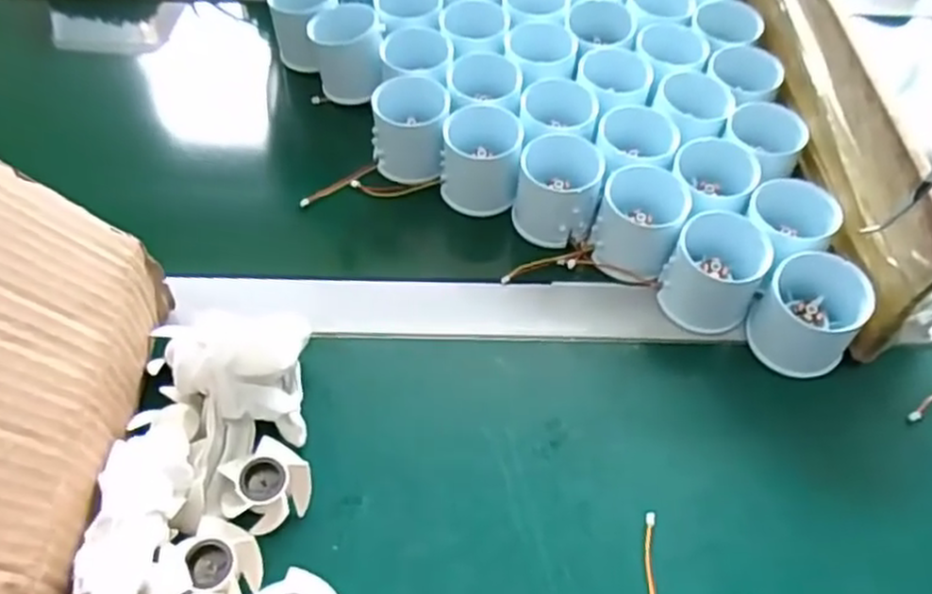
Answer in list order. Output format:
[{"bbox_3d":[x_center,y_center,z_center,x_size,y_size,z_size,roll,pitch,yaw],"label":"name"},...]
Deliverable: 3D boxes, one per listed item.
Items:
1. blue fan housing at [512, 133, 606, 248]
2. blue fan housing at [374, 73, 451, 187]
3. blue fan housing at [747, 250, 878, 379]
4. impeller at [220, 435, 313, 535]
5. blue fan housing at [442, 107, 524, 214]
[{"bbox_3d":[0.059,-0.068,0.478,0.051,0.050,0.053,1,52,-1],"label":"blue fan housing"},{"bbox_3d":[-0.038,-0.113,0.509,0.053,0.052,0.057,3,52,0],"label":"blue fan housing"},{"bbox_3d":[0.195,0.010,0.423,0.053,0.058,0.049,1,52,-1],"label":"blue fan housing"},{"bbox_3d":[-0.100,0.095,0.371,0.042,0.020,0.038,-36,62,-26],"label":"impeller"},{"bbox_3d":[0.010,-0.091,0.495,0.052,0.050,0.052,8,53,4],"label":"blue fan housing"}]

